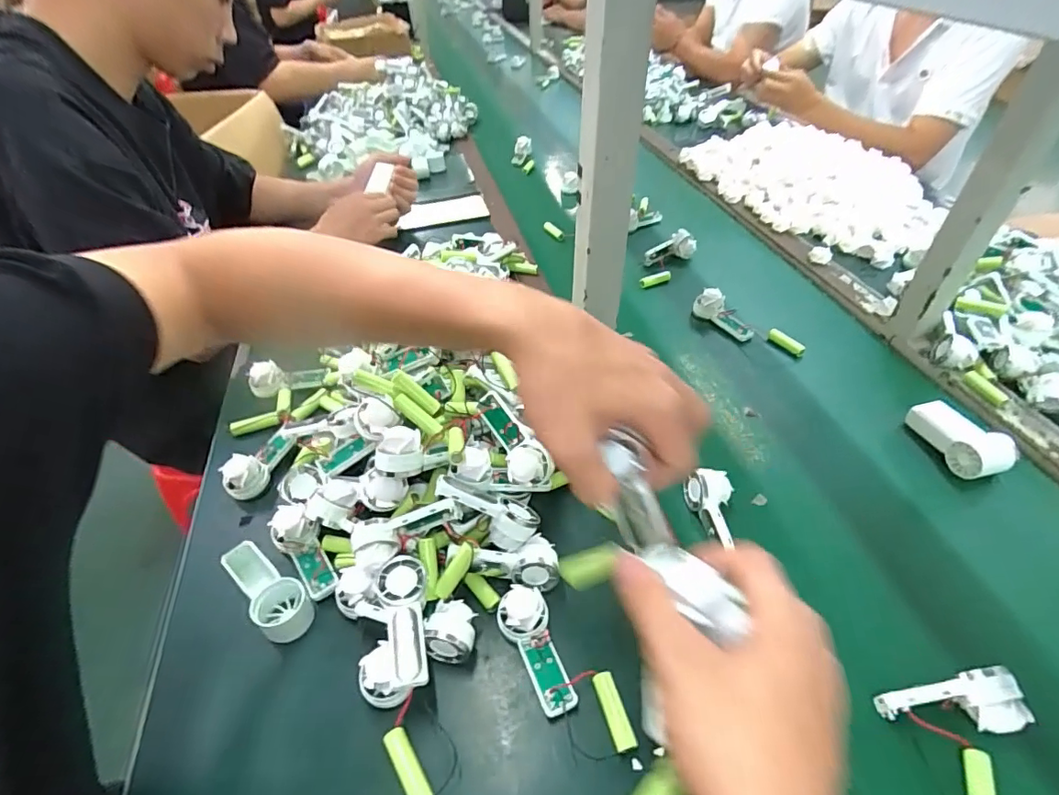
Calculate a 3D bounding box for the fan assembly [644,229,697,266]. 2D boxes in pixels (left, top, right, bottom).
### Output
[{"bbox_3d":[0.227,-0.240,0.847,0.088,0.039,0.030,-20,46,0],"label":"fan assembly"}]

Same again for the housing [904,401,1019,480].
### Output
[{"bbox_3d":[0.447,0.039,0.536,0.050,0.030,0.089,-10,45,-10],"label":"housing"}]

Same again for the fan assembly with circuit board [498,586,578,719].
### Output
[{"bbox_3d":[0.005,0.188,0.391,0.036,0.020,0.090,-17,59,-17],"label":"fan assembly with circuit board"}]

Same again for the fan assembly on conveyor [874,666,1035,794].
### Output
[{"bbox_3d":[0.298,0.232,0.341,0.085,0.032,0.083,-7,45,-7],"label":"fan assembly on conveyor"}]

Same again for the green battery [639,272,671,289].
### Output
[{"bbox_3d":[0.195,-0.183,0.806,0.054,0.015,0.015,-18,47,-17],"label":"green battery"}]

